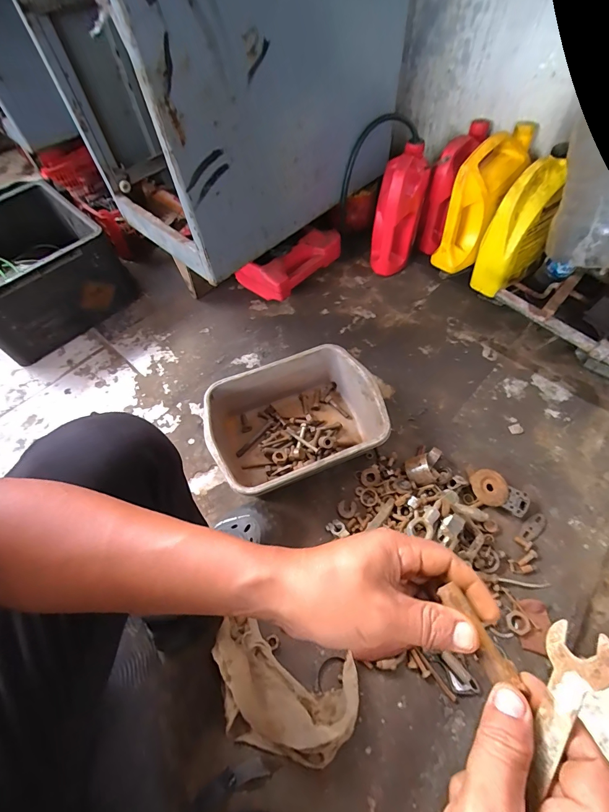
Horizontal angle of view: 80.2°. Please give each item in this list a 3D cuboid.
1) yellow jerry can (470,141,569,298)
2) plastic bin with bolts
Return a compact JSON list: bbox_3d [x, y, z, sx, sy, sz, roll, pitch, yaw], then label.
[{"bbox_3d":[0.516,-0.416,0.869,0.133,0.278,0.095,-31,62,-15],"label":"yellow jerry can"},{"bbox_3d":[-0.019,0.037,0.779,0.349,0.121,0.264,-22,60,-8],"label":"plastic bin with bolts"}]

